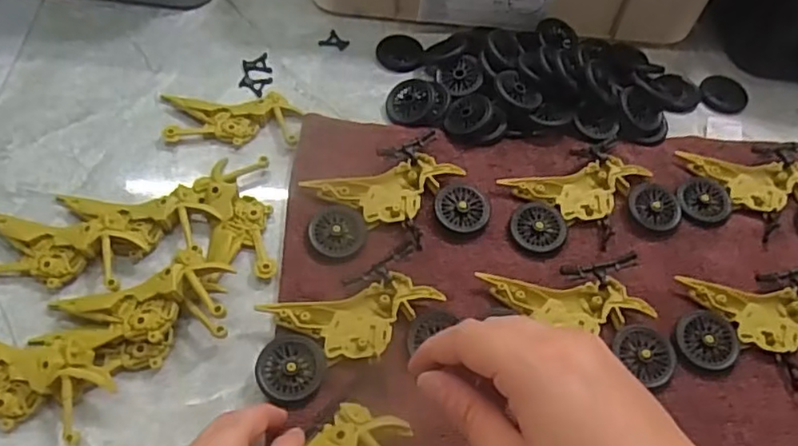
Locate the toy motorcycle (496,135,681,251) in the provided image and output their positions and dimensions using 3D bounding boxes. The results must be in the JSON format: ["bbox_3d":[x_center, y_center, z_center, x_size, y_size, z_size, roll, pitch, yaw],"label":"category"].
[{"bbox_3d":[0.128,-0.015,0.436,0.115,0.011,0.075,-21,60,-18],"label":"toy motorcycle"}]

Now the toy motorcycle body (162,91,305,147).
[{"bbox_3d":[-0.121,-0.075,0.462,0.095,0.011,0.044,0,56,-5],"label":"toy motorcycle body"}]

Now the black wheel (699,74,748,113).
[{"bbox_3d":[0.264,-0.106,0.521,0.036,0.006,0.036,2,56,-3],"label":"black wheel"}]

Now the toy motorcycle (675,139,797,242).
[{"bbox_3d":[0.255,-0.024,0.454,0.115,0.019,0.076,2,56,-4],"label":"toy motorcycle"}]

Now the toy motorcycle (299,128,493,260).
[{"bbox_3d":[-0.005,-0.013,0.420,0.111,0.016,0.073,-21,60,-18],"label":"toy motorcycle"}]

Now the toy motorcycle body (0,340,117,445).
[{"bbox_3d":[-0.203,0.084,0.338,0.097,0.023,0.045,12,56,3],"label":"toy motorcycle body"}]

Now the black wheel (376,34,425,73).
[{"bbox_3d":[0.001,-0.139,0.521,0.036,0.006,0.042,-9,57,-11],"label":"black wheel"}]

